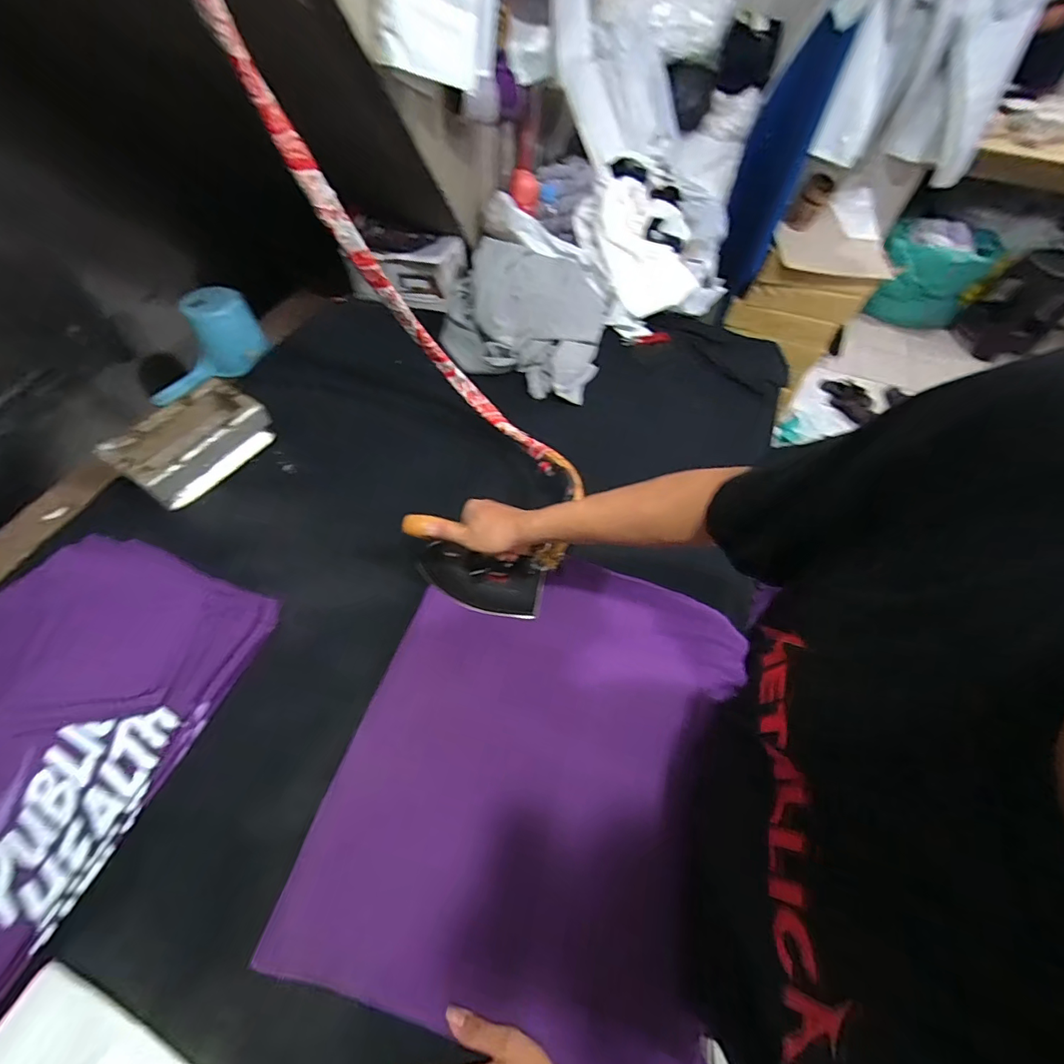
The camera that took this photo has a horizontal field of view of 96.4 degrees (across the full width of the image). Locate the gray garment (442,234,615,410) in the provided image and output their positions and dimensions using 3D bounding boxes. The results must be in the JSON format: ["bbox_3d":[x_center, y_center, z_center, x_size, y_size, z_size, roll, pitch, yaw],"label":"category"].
[{"bbox_3d":[-0.009,-0.475,1.015,0.337,0.159,0.312,18,57,8],"label":"gray garment"}]

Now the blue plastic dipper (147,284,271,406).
[{"bbox_3d":[-0.677,-0.379,0.966,0.246,0.150,0.110,-34,65,-23],"label":"blue plastic dipper"}]

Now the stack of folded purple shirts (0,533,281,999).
[{"bbox_3d":[-0.601,0.251,0.540,0.332,0.056,0.548,20,58,9],"label":"stack of folded purple shirts"}]

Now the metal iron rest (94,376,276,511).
[{"bbox_3d":[-0.577,-0.149,0.819,0.127,0.091,0.223,31,60,16],"label":"metal iron rest"}]

